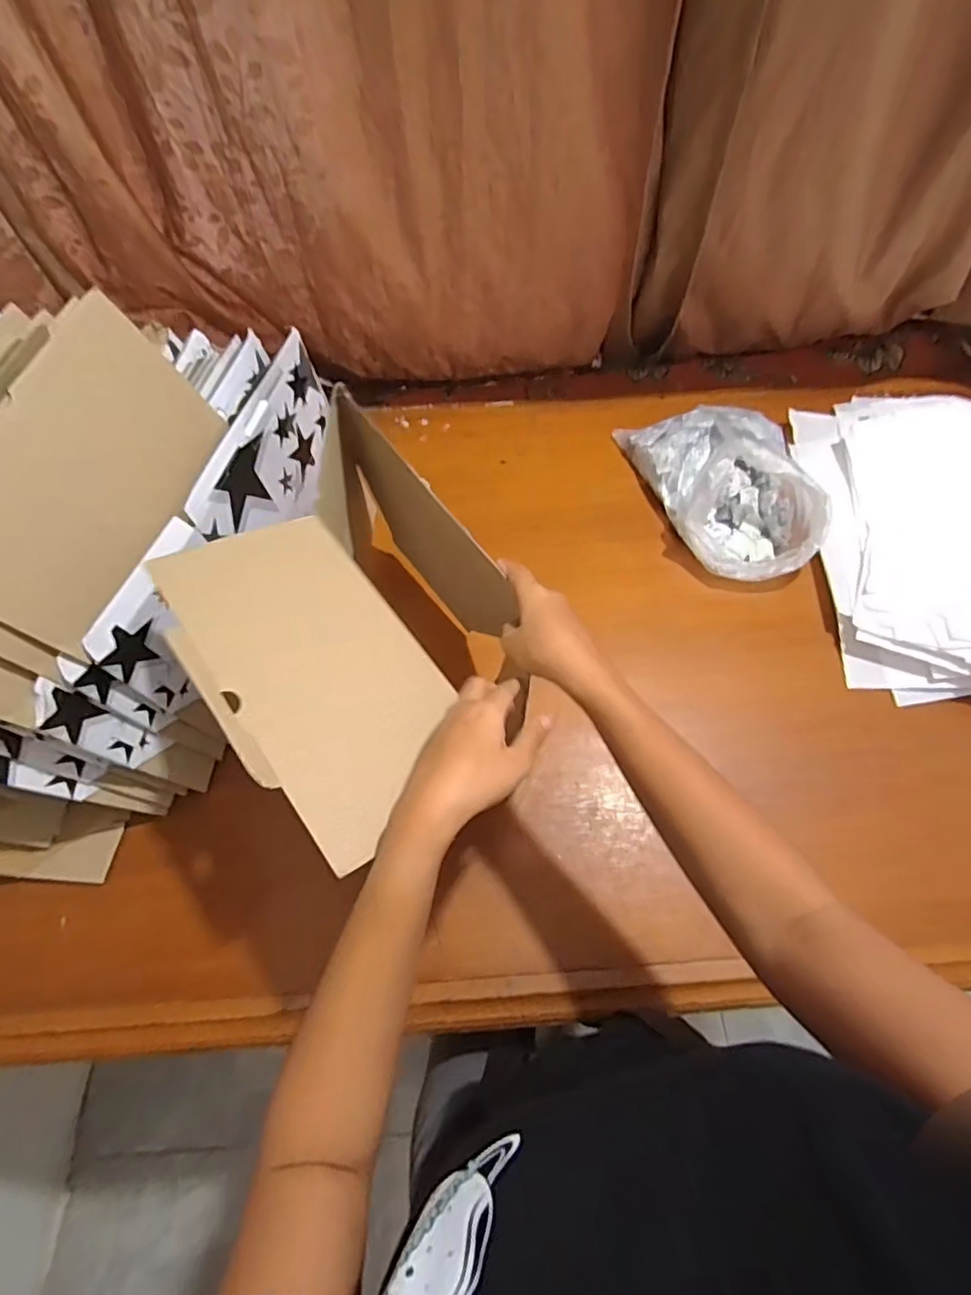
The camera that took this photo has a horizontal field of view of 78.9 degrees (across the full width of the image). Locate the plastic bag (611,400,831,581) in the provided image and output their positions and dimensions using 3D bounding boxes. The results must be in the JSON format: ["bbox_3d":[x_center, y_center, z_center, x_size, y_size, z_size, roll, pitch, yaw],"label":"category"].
[{"bbox_3d":[0.315,-0.224,0.740,0.185,0.107,0.281,-15,62,-8],"label":"plastic bag"}]

